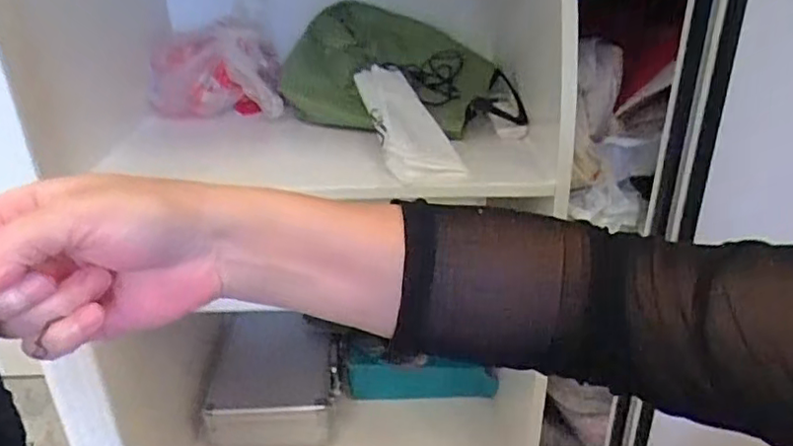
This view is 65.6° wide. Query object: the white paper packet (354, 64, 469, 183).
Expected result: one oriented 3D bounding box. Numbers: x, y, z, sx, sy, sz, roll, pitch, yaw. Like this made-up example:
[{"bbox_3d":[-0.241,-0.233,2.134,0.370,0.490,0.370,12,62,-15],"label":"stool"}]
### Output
[{"bbox_3d":[0.016,-0.143,0.863,0.100,0.029,0.293,-1,36,-16],"label":"white paper packet"}]

